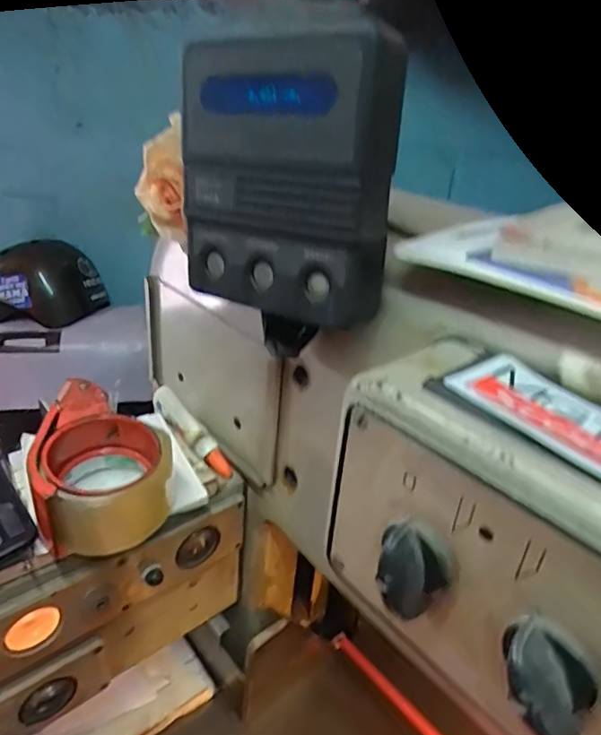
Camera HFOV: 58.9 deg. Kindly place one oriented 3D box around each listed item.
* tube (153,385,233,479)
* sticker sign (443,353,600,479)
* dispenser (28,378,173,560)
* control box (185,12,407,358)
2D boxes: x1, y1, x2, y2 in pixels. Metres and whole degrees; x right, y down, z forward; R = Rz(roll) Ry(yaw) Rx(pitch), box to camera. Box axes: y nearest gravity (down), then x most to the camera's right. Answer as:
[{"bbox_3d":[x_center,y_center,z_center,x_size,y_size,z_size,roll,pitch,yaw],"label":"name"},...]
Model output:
[{"bbox_3d":[-0.099,0.059,0.490,0.104,0.026,0.022,46,43,15],"label":"tube"},{"bbox_3d":[0.102,0.020,0.202,0.044,0.004,0.085,-17,38,-32],"label":"sticker sign"},{"bbox_3d":[-0.146,0.071,0.405,0.094,0.066,0.124,-5,30,-17],"label":"dispenser"},{"bbox_3d":[-0.009,-0.095,0.300,0.122,0.164,0.039,24,34,31],"label":"control box"}]

